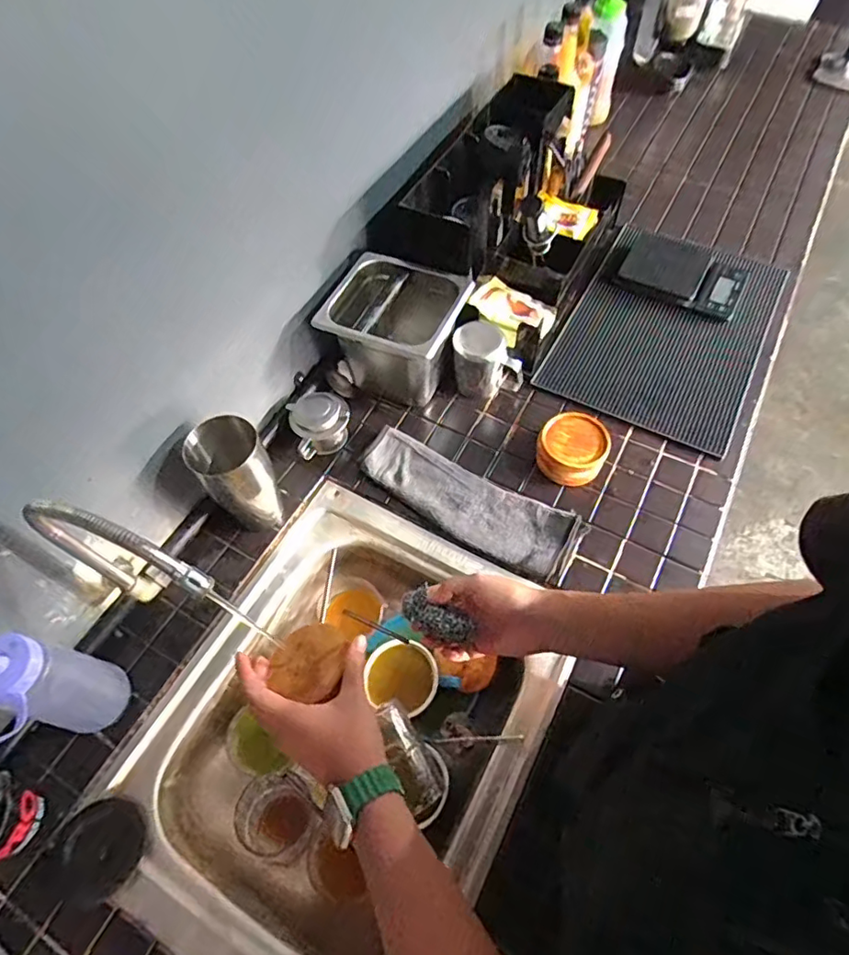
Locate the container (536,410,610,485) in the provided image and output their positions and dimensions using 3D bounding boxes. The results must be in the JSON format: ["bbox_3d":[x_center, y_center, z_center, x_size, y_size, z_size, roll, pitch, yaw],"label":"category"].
[{"bbox_3d":[0.203,-0.041,0.769,0.090,0.050,0.089,-1,60,1],"label":"container"}]

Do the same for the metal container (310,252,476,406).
[{"bbox_3d":[-0.044,-0.207,0.812,0.166,0.146,0.153,24,63,14],"label":"metal container"}]

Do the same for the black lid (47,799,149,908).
[{"bbox_3d":[-0.329,0.373,0.561,0.084,0.020,0.082,-35,65,-17],"label":"black lid"}]

